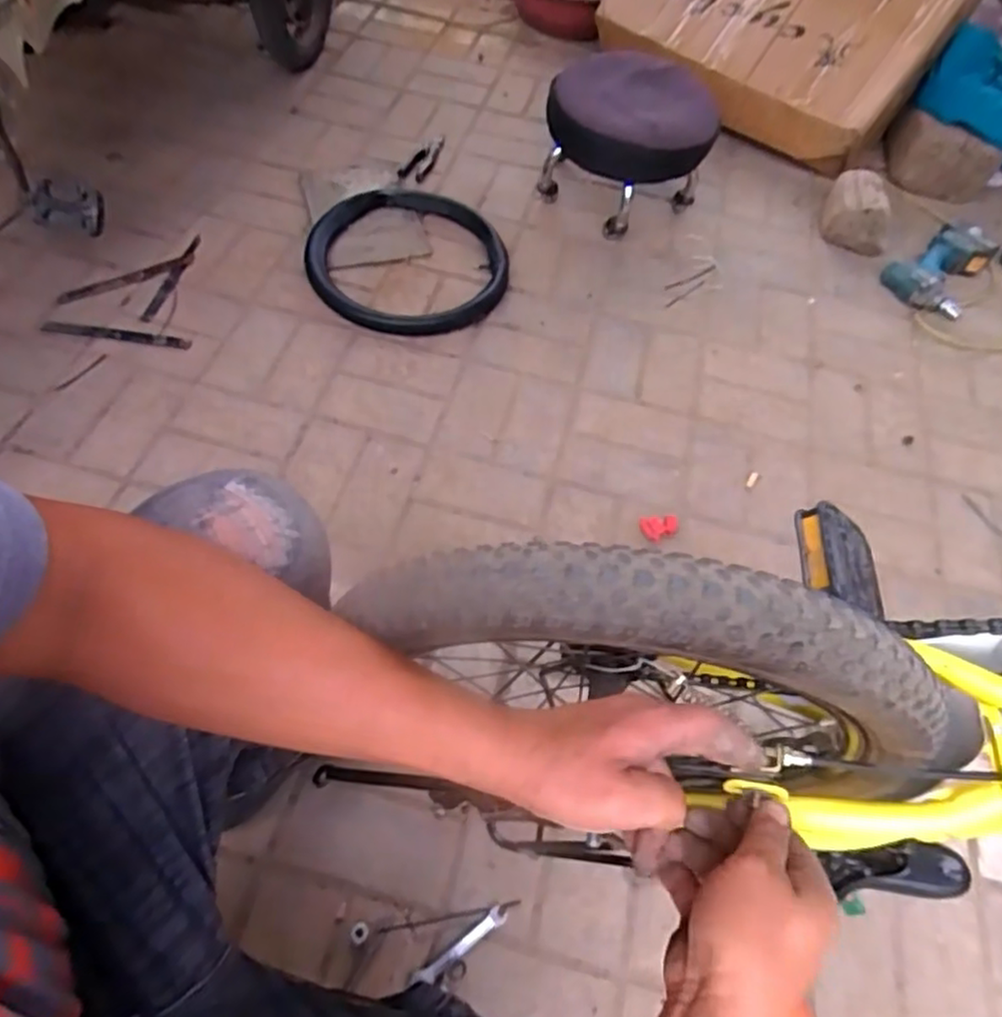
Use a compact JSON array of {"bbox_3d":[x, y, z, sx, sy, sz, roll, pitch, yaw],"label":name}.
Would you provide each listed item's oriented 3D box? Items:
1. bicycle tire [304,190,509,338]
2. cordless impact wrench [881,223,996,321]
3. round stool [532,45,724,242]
[{"bbox_3d":[-0.176,-0.473,1.230,0.363,0.052,0.385,-8,59,-10],"label":"bicycle tire"},{"bbox_3d":[0.870,-0.483,1.323,0.154,0.071,0.227,35,61,17],"label":"cordless impact wrench"},{"bbox_3d":[0.245,-0.719,1.318,0.309,0.232,0.330,12,59,1],"label":"round stool"}]

